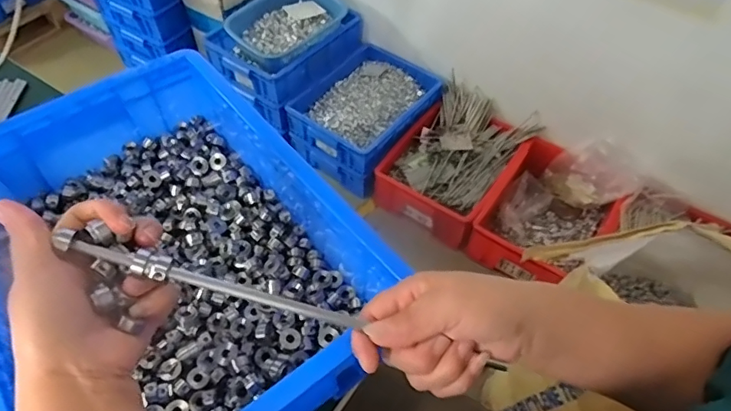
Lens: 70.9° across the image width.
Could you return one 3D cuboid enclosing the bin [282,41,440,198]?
[{"bbox_3d":[0.013,-0.292,1.644,0.358,0.162,0.452,35,59,22],"label":"bin"}]

